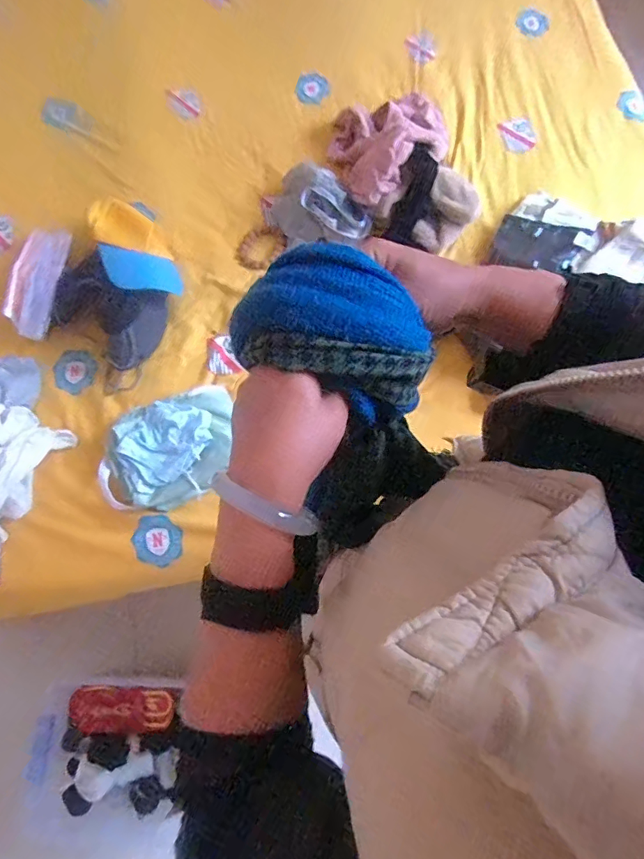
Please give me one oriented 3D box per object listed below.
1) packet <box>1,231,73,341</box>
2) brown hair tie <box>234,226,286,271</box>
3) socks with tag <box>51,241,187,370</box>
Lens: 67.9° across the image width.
[{"bbox_3d":[-0.528,-0.272,0.881,0.064,0.043,0.196,20,95,5],"label":"packet"},{"bbox_3d":[-0.126,-0.367,0.966,0.081,0.024,0.099,30,75,8],"label":"brown hair tie"},{"bbox_3d":[-0.368,-0.247,0.881,0.207,0.097,0.220,37,77,10],"label":"socks with tag"}]

